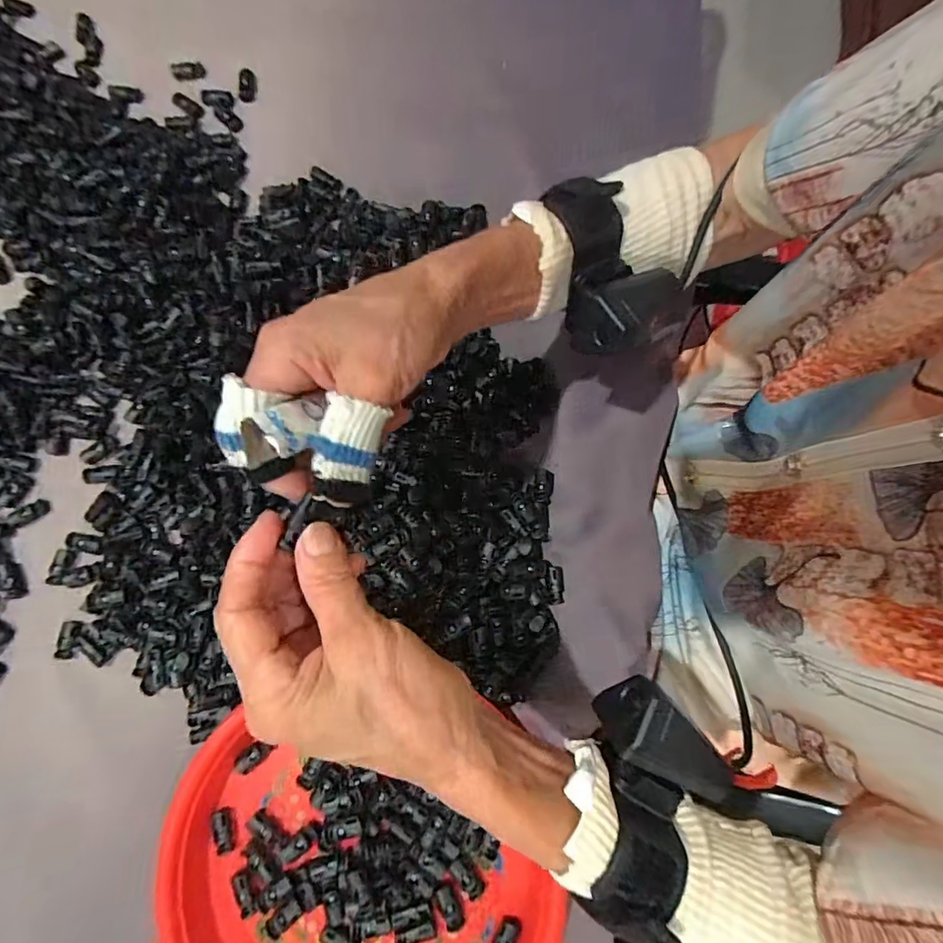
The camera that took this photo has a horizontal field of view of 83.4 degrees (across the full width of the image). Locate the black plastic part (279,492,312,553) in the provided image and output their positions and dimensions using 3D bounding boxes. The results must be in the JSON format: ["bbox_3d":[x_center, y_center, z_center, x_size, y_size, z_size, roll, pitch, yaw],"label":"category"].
[{"bbox_3d":[-0.072,0.020,0.218,0.005,0.004,0.025,16,82,4],"label":"black plastic part"}]

